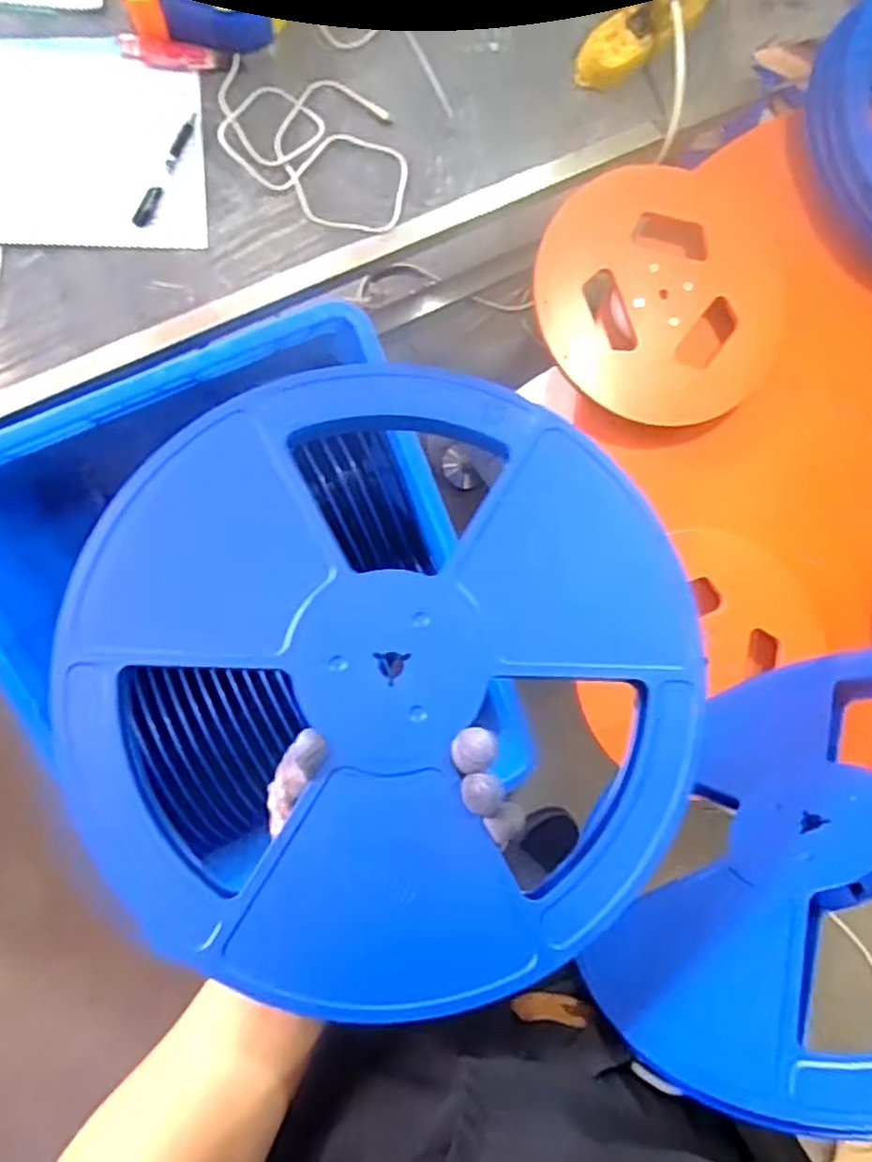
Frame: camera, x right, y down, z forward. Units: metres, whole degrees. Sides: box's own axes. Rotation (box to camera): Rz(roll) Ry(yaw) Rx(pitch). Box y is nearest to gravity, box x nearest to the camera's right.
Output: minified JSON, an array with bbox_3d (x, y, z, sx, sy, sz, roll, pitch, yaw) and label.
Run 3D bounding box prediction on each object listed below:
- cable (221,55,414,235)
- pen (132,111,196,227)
[{"bbox_3d":[-0.133,-0.481,0.785,0.205,0.012,0.166,7,88,-8],"label":"cable"},{"bbox_3d":[-0.286,-0.438,0.758,0.013,0.012,0.135,25,85,-7],"label":"pen"}]

